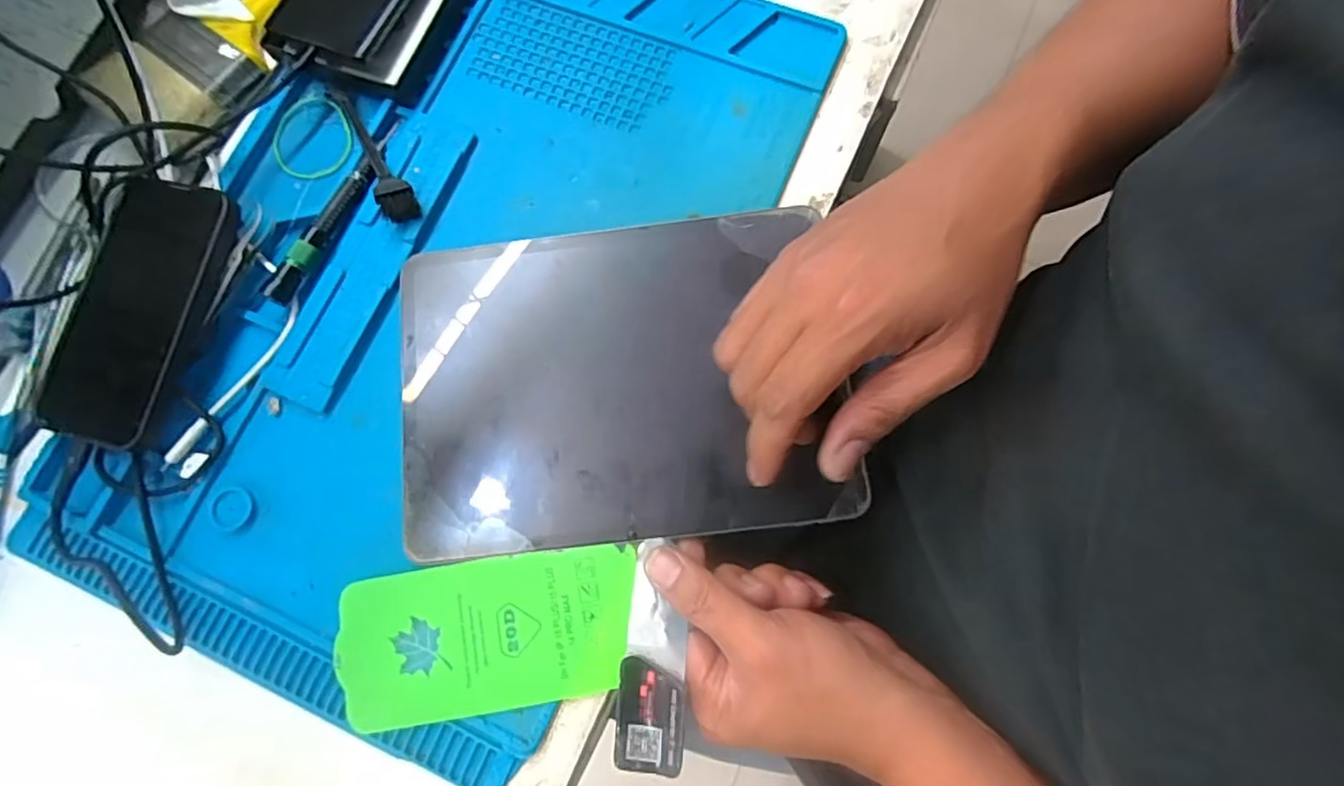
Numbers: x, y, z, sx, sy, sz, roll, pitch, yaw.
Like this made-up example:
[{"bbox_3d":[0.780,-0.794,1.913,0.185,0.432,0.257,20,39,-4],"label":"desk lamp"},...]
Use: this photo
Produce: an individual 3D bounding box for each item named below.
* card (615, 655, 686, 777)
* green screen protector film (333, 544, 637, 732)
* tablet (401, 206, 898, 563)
[{"bbox_3d":[-0.011,0.161,0.303,0.033,0.006,0.055,5,90,6],"label":"card"},{"bbox_3d":[-0.094,0.123,0.317,0.153,0.009,0.074,-9,78,-1],"label":"green screen protector film"},{"bbox_3d":[-0.033,-0.008,0.339,0.233,0.013,0.175,-6,78,0],"label":"tablet"}]

